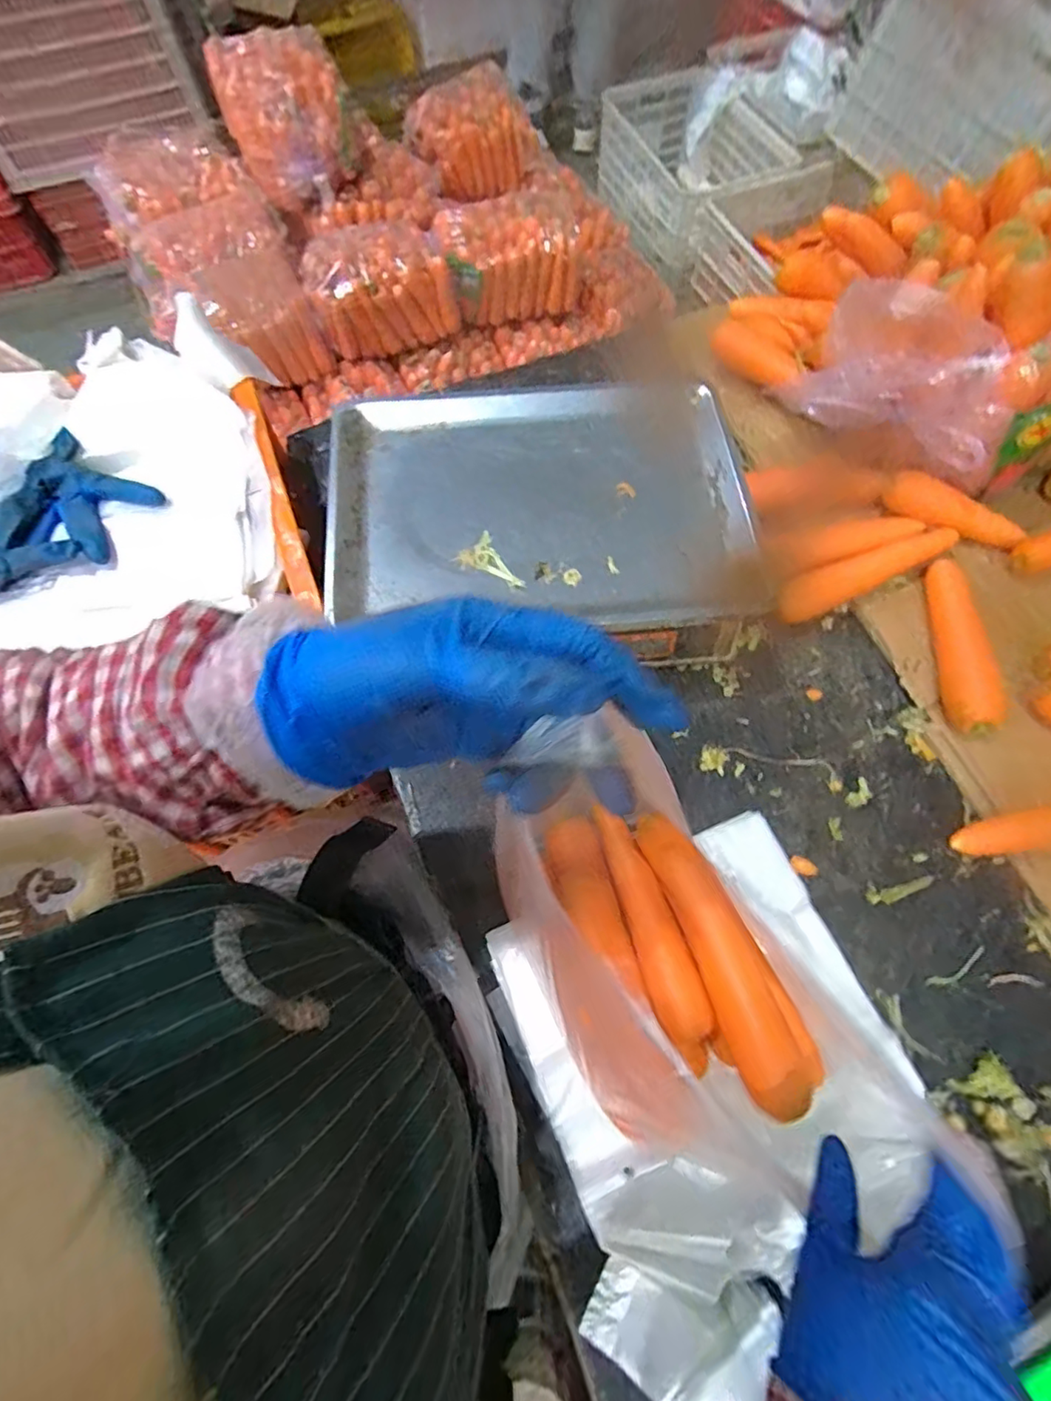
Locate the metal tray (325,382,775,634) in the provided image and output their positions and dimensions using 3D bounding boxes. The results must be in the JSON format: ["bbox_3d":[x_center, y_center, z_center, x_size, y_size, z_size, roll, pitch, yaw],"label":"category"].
[{"bbox_3d":[0.013,-0.167,0.477,0.336,0.031,0.217,-2,69,0],"label":"metal tray"}]

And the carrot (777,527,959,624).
[{"bbox_3d":[0.306,-0.115,0.516,0.175,0.029,0.033,-24,70,-8],"label":"carrot"}]

